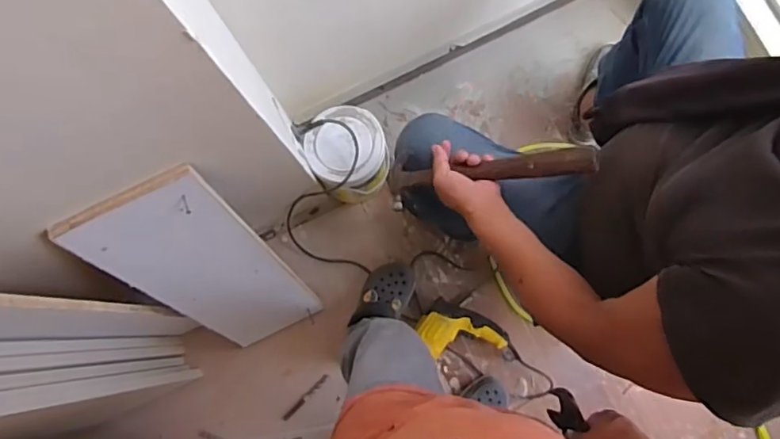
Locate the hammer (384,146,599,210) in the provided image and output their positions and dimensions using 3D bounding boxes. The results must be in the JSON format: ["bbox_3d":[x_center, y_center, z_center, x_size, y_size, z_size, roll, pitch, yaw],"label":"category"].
[{"bbox_3d":[0.140,-0.067,0.849,0.328,0.030,0.077,-5,80,30],"label":"hammer"}]

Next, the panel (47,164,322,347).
[{"bbox_3d":[-0.316,0.112,1.061,0.219,0.631,0.026,-27,62,-3],"label":"panel"}]

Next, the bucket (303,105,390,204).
[{"bbox_3d":[-0.091,-0.142,1.268,0.164,0.254,0.171,0,82,0],"label":"bucket"}]

